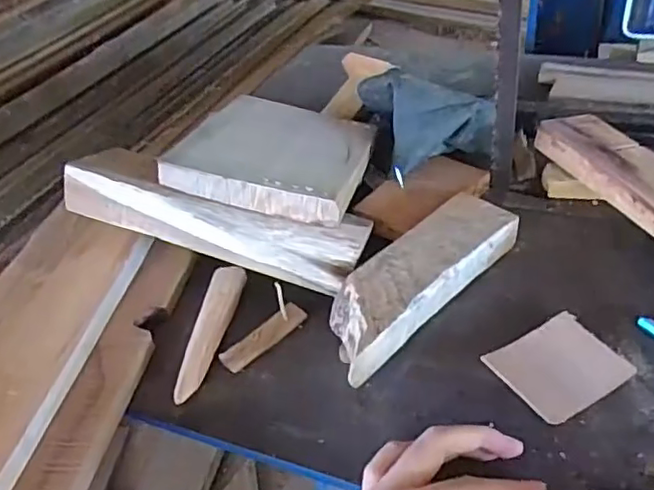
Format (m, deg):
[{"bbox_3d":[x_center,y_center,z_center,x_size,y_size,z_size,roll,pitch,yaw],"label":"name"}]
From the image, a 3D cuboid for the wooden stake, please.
[{"bbox_3d":[-0.086,0.060,0.440,0.022,0.019,0.121,2,38,13],"label":"wooden stake"}]

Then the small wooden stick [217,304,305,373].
[{"bbox_3d":[-0.044,0.065,0.439,0.070,0.005,0.018,-34,76,-28],"label":"small wooden stick"}]

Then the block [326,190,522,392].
[{"bbox_3d":[0.065,0.026,0.450,0.057,0.036,0.192,26,48,36],"label":"block"}]

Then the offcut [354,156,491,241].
[{"bbox_3d":[0.085,-0.046,0.540,0.127,0.015,0.054,-28,42,-24],"label":"offcut"}]

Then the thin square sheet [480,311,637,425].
[{"bbox_3d":[0.146,0.075,0.388,0.076,0.010,0.060,-25,48,-19],"label":"thin square sheet"}]

